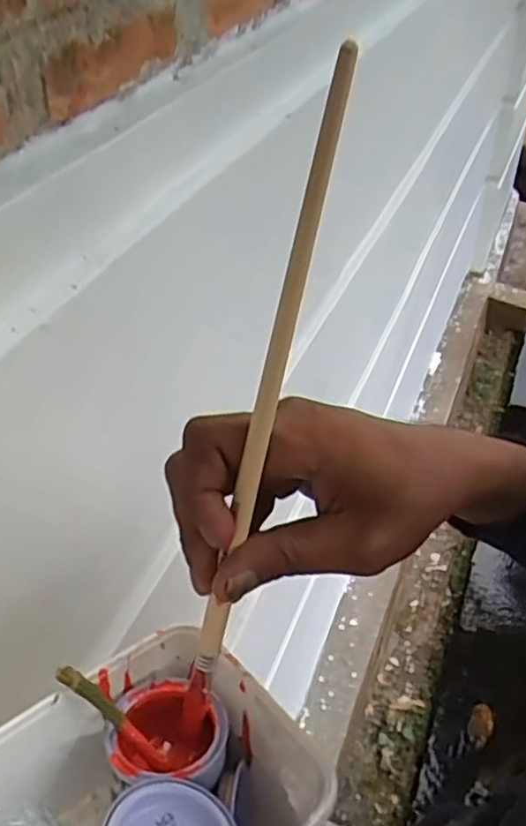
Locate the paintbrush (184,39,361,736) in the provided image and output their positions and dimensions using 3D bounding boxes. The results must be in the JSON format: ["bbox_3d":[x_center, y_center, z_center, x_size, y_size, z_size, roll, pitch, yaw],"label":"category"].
[{"bbox_3d":[0.001,0.000,0.252,0.011,0.249,0.008,-18,42,-43],"label":"paintbrush"}]

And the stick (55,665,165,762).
[{"bbox_3d":[-0.070,0.140,0.307,0.064,0.006,0.007,46,50,-7],"label":"stick"}]

